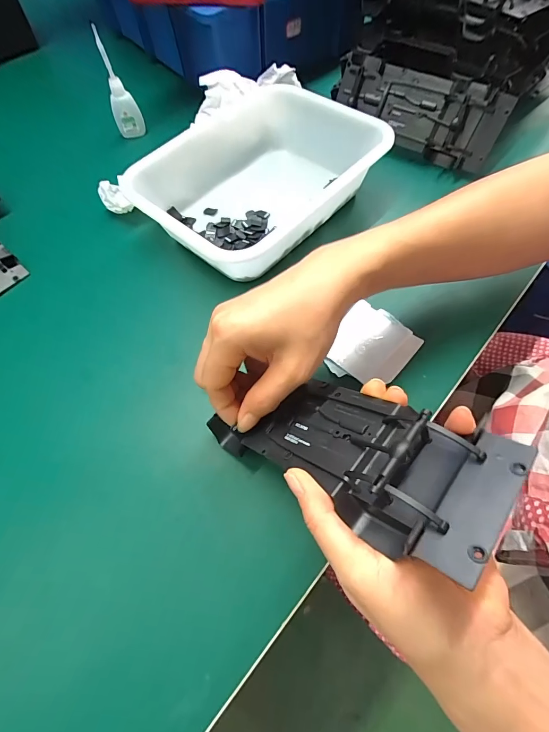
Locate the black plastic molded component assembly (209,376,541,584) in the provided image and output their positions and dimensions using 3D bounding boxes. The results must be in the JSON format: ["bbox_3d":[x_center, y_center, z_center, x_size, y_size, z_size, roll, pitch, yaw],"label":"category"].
[{"bbox_3d":[0.036,0.042,0.198,0.169,0.025,0.073,13,59,44],"label":"black plastic molded component assembly"}]

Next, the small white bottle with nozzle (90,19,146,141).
[{"bbox_3d":[-0.202,-0.356,0.446,0.035,0.112,0.018,-24,63,-9],"label":"small white bottle with nozzle"}]

